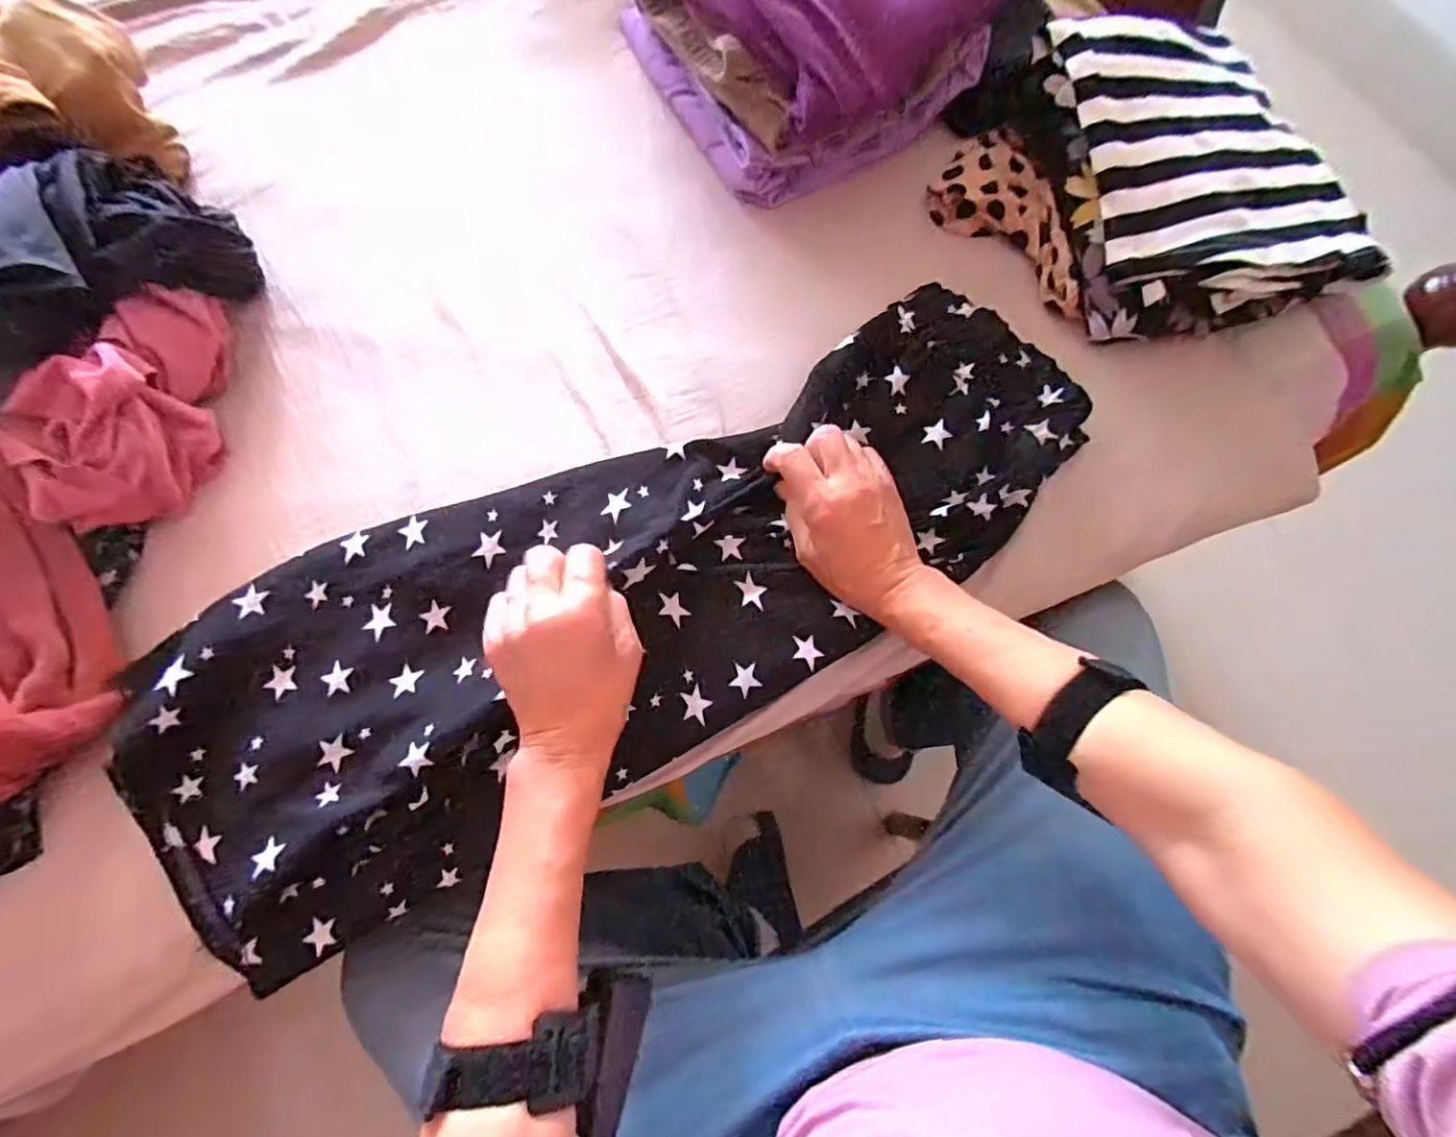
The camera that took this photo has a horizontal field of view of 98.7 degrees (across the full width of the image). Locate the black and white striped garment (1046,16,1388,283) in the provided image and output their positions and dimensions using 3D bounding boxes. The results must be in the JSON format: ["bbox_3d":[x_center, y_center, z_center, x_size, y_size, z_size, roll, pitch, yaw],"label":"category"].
[{"bbox_3d":[0.339,-0.291,0.436,0.160,0.056,0.213,-16,74,-5],"label":"black and white striped garment"}]

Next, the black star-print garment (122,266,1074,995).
[{"bbox_3d":[-0.073,0.015,0.443,0.679,0.048,0.243,-26,75,-4],"label":"black star-print garment"}]

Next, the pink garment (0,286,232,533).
[{"bbox_3d":[-0.430,-0.120,0.461,0.097,0.080,0.184,30,76,8],"label":"pink garment"}]

